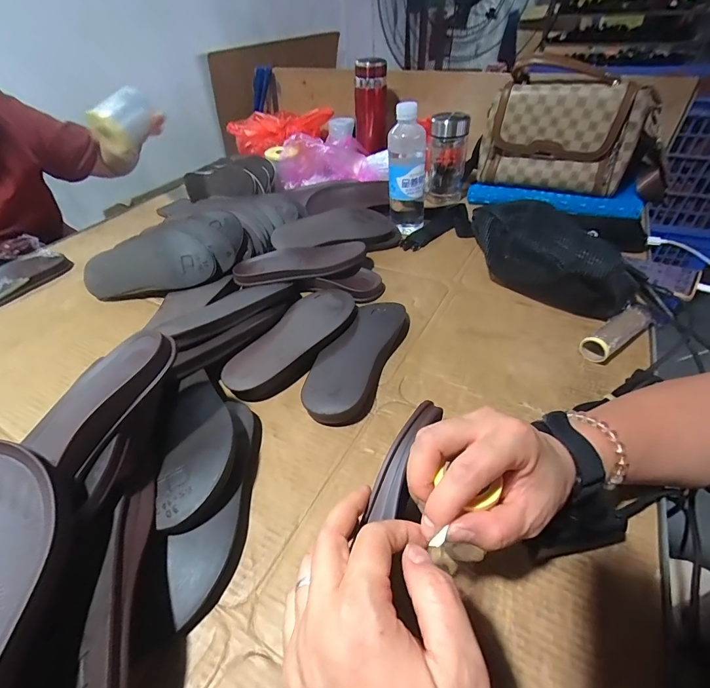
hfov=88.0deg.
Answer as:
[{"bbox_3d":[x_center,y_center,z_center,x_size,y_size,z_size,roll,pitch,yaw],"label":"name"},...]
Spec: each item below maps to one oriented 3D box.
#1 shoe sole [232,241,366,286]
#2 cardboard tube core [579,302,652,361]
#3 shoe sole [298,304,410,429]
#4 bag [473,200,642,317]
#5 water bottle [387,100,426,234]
[{"bbox_3d":[-0.085,-0.125,0.578,0.199,0.025,0.091,-6,41,-2],"label":"shoe sole"},{"bbox_3d":[0.318,-0.015,0.445,0.102,0.030,0.032,-28,46,-24],"label":"cardboard tube core"},{"bbox_3d":[0.008,0.012,0.441,0.075,0.028,0.207,14,45,20],"label":"shoe sole"},{"bbox_3d":[0.268,-0.120,0.520,0.139,0.091,0.215,-13,42,-10],"label":"bag"},{"bbox_3d":[0.091,-0.303,0.640,0.063,0.198,0.078,3,42,8],"label":"water bottle"}]

